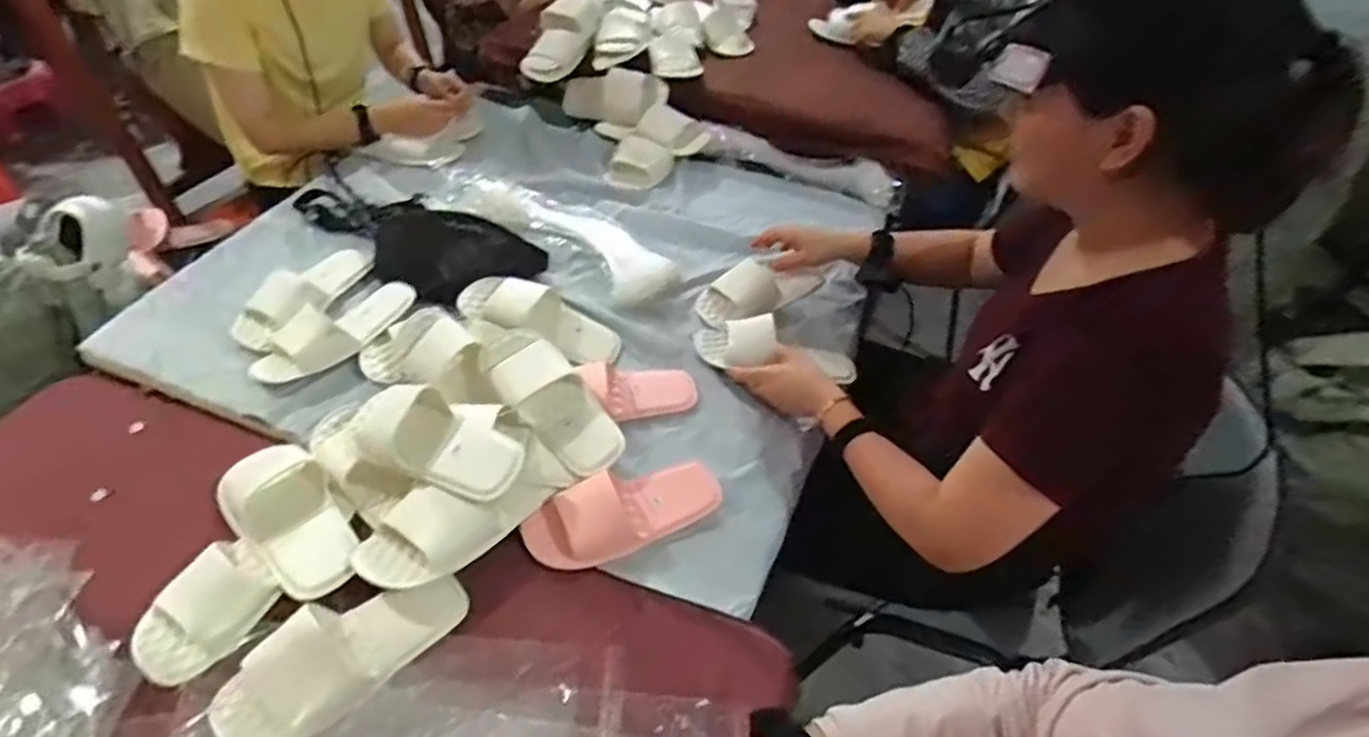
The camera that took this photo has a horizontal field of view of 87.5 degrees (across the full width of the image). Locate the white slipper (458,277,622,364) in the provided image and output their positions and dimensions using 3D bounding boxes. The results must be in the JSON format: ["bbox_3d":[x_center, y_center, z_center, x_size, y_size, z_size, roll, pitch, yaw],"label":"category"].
[{"bbox_3d":[-0.199,-0.083,1.033,0.230,0.068,0.090,23,42,-19],"label":"white slipper"}]

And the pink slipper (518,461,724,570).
[{"bbox_3d":[-0.068,0.167,0.841,0.233,0.061,0.093,-14,49,-19],"label":"pink slipper"}]

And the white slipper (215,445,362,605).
[{"bbox_3d":[-0.437,0.166,0.799,0.100,0.049,0.195,-33,58,-32],"label":"white slipper"}]

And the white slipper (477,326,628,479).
[{"bbox_3d":[-0.167,0.039,0.916,0.107,0.052,0.224,-36,76,-33],"label":"white slipper"}]

